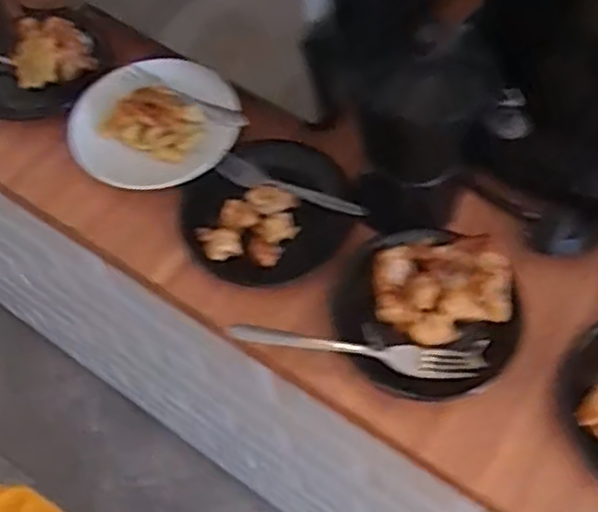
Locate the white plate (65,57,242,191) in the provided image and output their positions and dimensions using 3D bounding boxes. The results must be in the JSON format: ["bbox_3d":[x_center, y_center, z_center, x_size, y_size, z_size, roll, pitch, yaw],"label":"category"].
[{"bbox_3d":[-0.134,-0.123,0.654,0.148,0.026,0.153,-2,60,3],"label":"white plate"}]

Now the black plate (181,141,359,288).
[{"bbox_3d":[-0.026,-0.038,0.609,0.141,0.028,0.138,-2,60,3],"label":"black plate"}]

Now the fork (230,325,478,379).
[{"bbox_3d":[0.039,0.068,0.527,0.177,0.009,0.022,8,61,8],"label":"fork"}]

